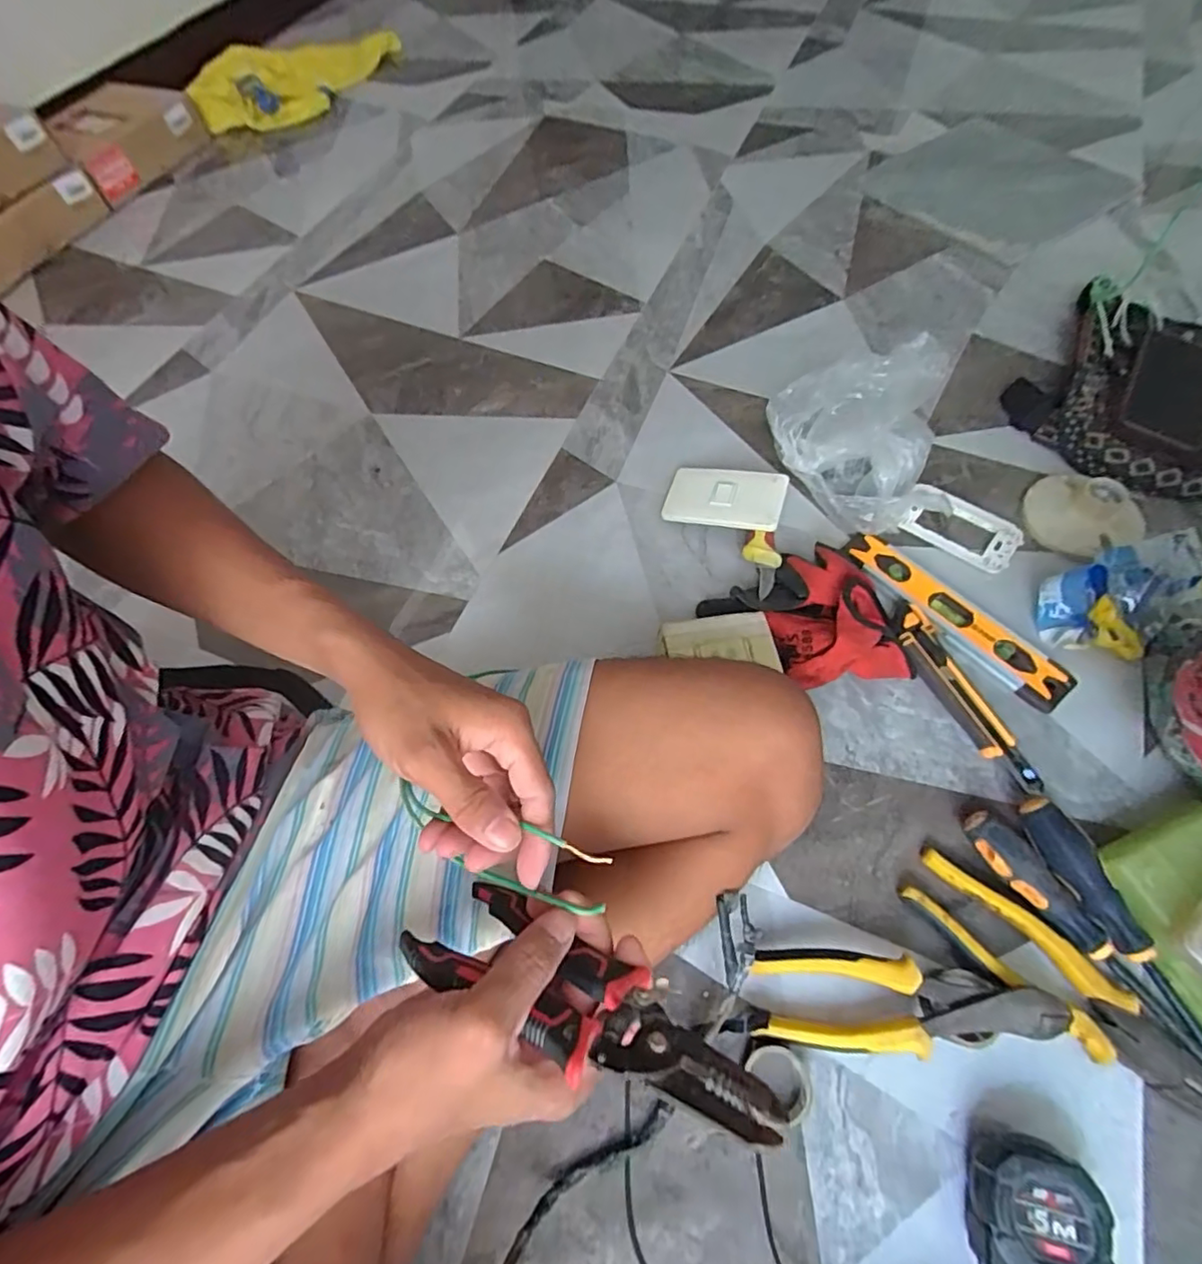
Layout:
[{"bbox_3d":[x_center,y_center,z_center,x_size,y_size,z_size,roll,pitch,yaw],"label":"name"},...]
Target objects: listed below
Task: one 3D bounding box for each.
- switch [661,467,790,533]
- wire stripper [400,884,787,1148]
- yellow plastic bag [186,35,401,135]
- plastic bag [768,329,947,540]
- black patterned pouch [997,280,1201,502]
[{"bbox_3d":[0.126,-0.139,0.589,0.116,0.015,0.066,11,69,22],"label":"switch"},{"bbox_3d":[-0.007,0.164,0.252,0.169,0.059,0.011,15,103,28],"label":"wire stripper"},{"bbox_3d":[-0.595,-1.118,1.148,0.206,0.082,0.471,13,63,12],"label":"yellow plastic bag"},{"bbox_3d":[0.254,-0.172,0.541,0.160,0.155,0.143,-17,62,-6],"label":"plastic bag"},{"bbox_3d":[0.590,-0.252,0.619,0.260,0.054,0.239,-41,67,-17],"label":"black patterned pouch"}]

